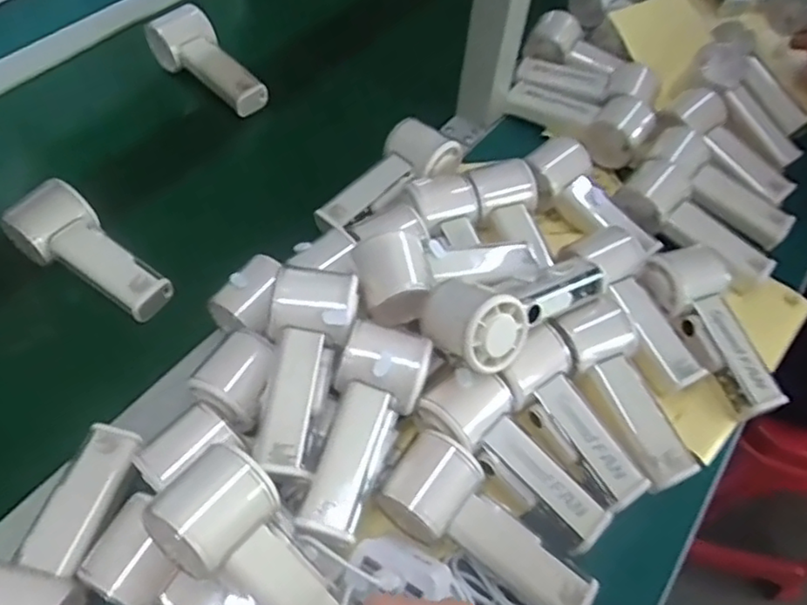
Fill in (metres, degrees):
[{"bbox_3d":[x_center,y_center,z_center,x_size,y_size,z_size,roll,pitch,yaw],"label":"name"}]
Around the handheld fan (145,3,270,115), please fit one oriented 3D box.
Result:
[{"bbox_3d":[-0.212,-0.266,0.702,0.148,0.058,0.060,42,60,8],"label":"handheld fan"}]

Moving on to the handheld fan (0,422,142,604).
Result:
[{"bbox_3d":[-0.216,0.149,0.400,0.057,0.043,0.150,12,54,4],"label":"handheld fan"}]

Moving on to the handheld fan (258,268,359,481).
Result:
[{"bbox_3d":[-0.069,0.045,0.440,0.056,0.047,0.147,7,70,0],"label":"handheld fan"}]

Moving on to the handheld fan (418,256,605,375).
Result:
[{"bbox_3d":[0.084,0.006,0.484,0.151,0.059,0.063,-16,18,-39],"label":"handheld fan"}]

